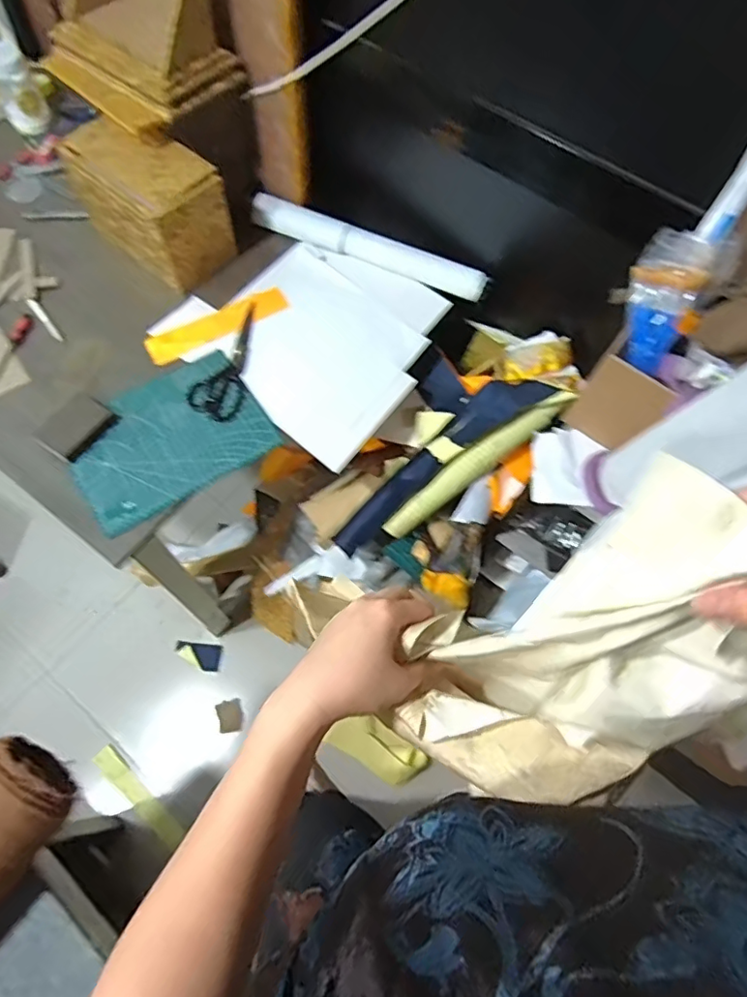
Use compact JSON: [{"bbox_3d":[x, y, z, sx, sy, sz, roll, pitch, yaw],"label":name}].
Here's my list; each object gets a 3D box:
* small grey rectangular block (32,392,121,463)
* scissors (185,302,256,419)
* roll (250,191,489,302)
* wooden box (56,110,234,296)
[{"bbox_3d":[-0.453,-0.110,0.858,0.068,0.026,0.102,32,69,11],"label":"small grey rectangular block"},{"bbox_3d":[-0.233,-0.230,0.936,0.086,0.014,0.224,18,66,5],"label":"scissors"},{"bbox_3d":[-0.014,-0.468,1.036,0.457,0.038,0.053,23,67,7],"label":"roll"},{"bbox_3d":[-0.377,-0.506,0.959,0.241,0.168,0.142,36,69,12],"label":"wooden box"}]

